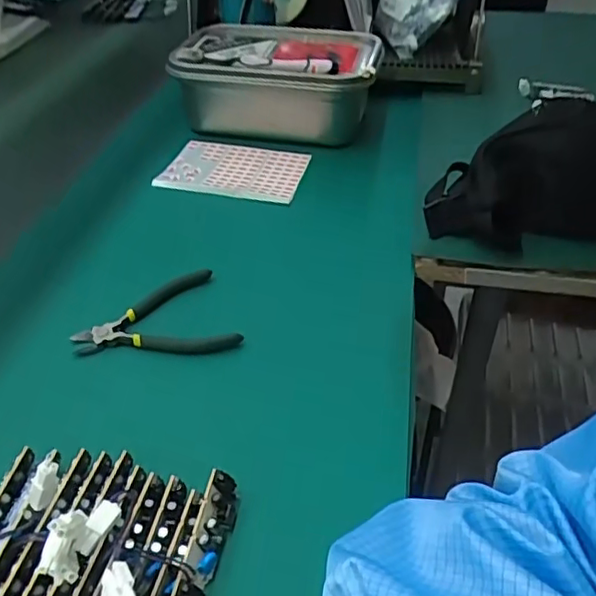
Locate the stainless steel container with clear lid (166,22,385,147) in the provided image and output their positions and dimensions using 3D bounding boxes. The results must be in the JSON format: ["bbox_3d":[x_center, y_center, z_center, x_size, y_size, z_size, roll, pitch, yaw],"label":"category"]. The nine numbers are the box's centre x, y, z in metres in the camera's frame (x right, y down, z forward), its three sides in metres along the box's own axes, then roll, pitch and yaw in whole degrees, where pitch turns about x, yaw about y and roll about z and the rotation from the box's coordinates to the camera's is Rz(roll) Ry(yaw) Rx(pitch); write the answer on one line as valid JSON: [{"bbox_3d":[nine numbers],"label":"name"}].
[{"bbox_3d":[-0.024,-0.254,0.715,0.232,0.097,0.140,9,41,12],"label":"stainless steel container with clear lid"}]

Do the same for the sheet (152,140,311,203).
[{"bbox_3d":[-0.069,-0.146,0.669,0.156,0.010,0.117,12,44,18],"label":"sheet"}]

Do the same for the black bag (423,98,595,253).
[{"bbox_3d":[0.269,-0.098,0.509,0.302,0.102,0.080,10,42,13],"label":"black bag"}]

